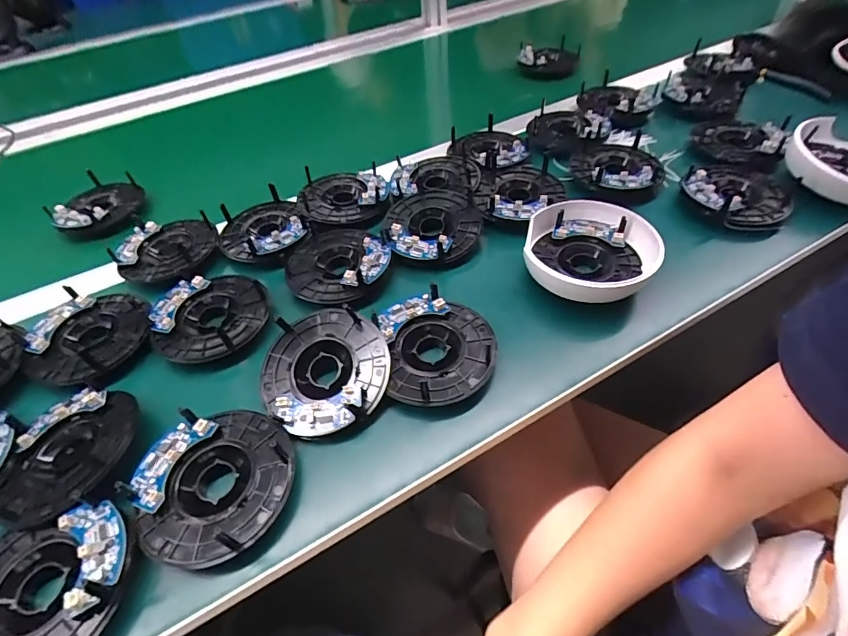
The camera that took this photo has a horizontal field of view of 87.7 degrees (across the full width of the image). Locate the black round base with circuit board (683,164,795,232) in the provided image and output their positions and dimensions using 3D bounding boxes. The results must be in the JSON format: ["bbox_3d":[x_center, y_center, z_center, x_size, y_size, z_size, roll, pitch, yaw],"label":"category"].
[{"bbox_3d":[0.330,-0.130,0.462,0.098,0.026,0.093,-2,48,3],"label":"black round base with circuit board"}]

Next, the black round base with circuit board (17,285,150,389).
[{"bbox_3d":[-0.291,0.014,0.391,0.097,0.023,0.096,-2,48,3],"label":"black round base with circuit board"}]

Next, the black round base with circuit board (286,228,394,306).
[{"bbox_3d":[-0.086,-0.055,0.429,0.096,0.025,0.101,-26,51,-18],"label":"black round base with circuit board"}]

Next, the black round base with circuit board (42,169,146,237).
[{"bbox_3d":[-0.397,-0.139,0.538,0.099,0.022,0.118,-30,52,-21],"label":"black round base with circuit board"}]

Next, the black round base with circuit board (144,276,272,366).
[{"bbox_3d":[-0.190,-0.002,0.393,0.099,0.021,0.090,-2,48,3],"label":"black round base with circuit board"}]

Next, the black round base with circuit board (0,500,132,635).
[{"bbox_3d":[-0.227,0.161,0.254,0.105,0.023,0.087,-15,48,-9],"label":"black round base with circuit board"}]

